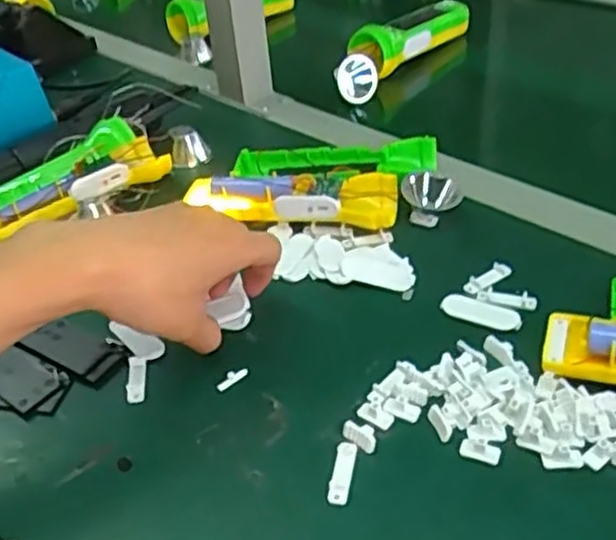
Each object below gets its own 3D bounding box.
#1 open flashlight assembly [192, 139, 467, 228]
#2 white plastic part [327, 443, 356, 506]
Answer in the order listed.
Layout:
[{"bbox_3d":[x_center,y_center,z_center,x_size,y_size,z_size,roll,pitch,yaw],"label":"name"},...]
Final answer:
[{"bbox_3d":[0.014,-0.066,0.574,0.190,0.031,0.099,0,39,7],"label":"open flashlight assembly"},{"bbox_3d":[0.018,0.104,0.385,0.010,0.006,0.036,4,39,12],"label":"white plastic part"}]

